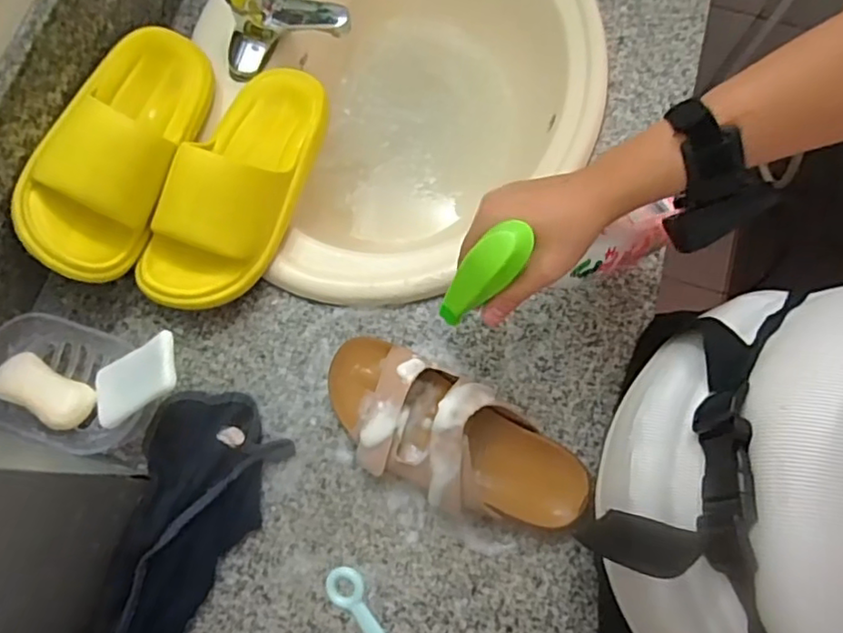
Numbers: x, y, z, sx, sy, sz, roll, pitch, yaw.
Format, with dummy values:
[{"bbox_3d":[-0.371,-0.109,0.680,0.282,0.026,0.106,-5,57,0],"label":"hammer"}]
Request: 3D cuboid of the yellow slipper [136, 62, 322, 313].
[{"bbox_3d":[-0.170,-0.136,0.580,0.103,0.086,0.274,22,74,5],"label":"yellow slipper"}]

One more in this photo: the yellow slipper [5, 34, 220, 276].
[{"bbox_3d":[-0.262,-0.166,0.563,0.105,0.090,0.271,34,61,-35],"label":"yellow slipper"}]

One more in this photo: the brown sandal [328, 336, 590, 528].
[{"bbox_3d":[0.026,0.105,0.536,0.246,0.073,0.107,26,74,7],"label":"brown sandal"}]

